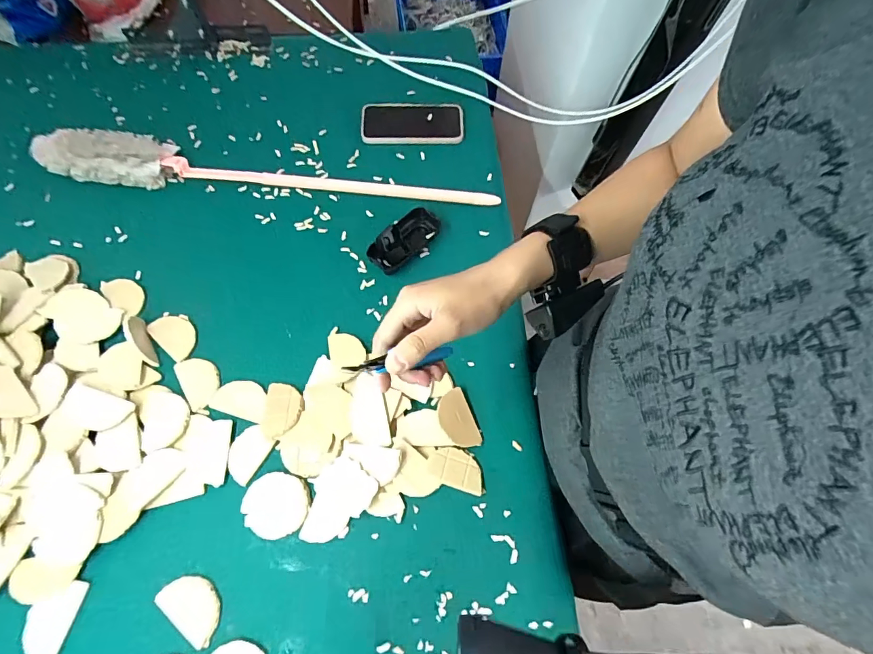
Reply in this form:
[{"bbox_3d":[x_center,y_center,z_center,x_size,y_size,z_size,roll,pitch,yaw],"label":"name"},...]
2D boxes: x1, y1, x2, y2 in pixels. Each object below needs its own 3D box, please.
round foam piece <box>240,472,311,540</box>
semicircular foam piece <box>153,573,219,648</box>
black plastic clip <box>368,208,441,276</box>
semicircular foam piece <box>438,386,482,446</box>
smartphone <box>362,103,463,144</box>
[{"bbox_3d":[-0.177,0.197,0.468,0.070,0.007,0.066,0,67,-1],"label":"round foam piece"},{"bbox_3d":[-0.247,0.284,0.431,0.070,0.008,0.042,39,72,14],"label":"semicircular foam piece"},{"bbox_3d":[-0.045,-0.122,0.596,0.050,0.026,0.109,42,73,15],"label":"black plastic clip"},{"bbox_3d":[0.024,0.110,0.505,0.041,0.007,0.070,-20,69,-9],"label":"semicircular foam piece"},{"bbox_3d":[-0.040,-0.335,0.688,0.166,0.014,0.088,0,67,-1],"label":"smartphone"}]

